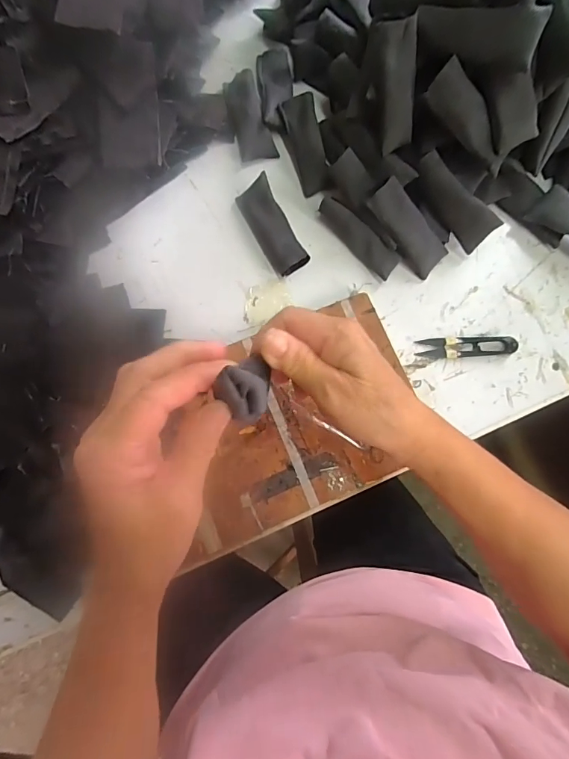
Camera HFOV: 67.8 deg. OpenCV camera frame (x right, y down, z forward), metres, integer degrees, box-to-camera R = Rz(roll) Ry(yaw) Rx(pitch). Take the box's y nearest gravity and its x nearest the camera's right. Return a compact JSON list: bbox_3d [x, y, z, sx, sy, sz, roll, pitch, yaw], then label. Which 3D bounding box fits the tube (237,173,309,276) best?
[{"bbox_3d":[-0.013,-0.160,0.446,0.037,0.023,0.103,-28,82,-6],"label":"tube"}]

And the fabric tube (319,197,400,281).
[{"bbox_3d":[0.076,-0.149,0.446,0.100,0.025,0.026,43,82,6],"label":"fabric tube"}]

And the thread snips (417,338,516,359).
[{"bbox_3d":[0.188,-0.034,0.436,0.099,0.008,0.021,-4,80,-2],"label":"thread snips"}]

